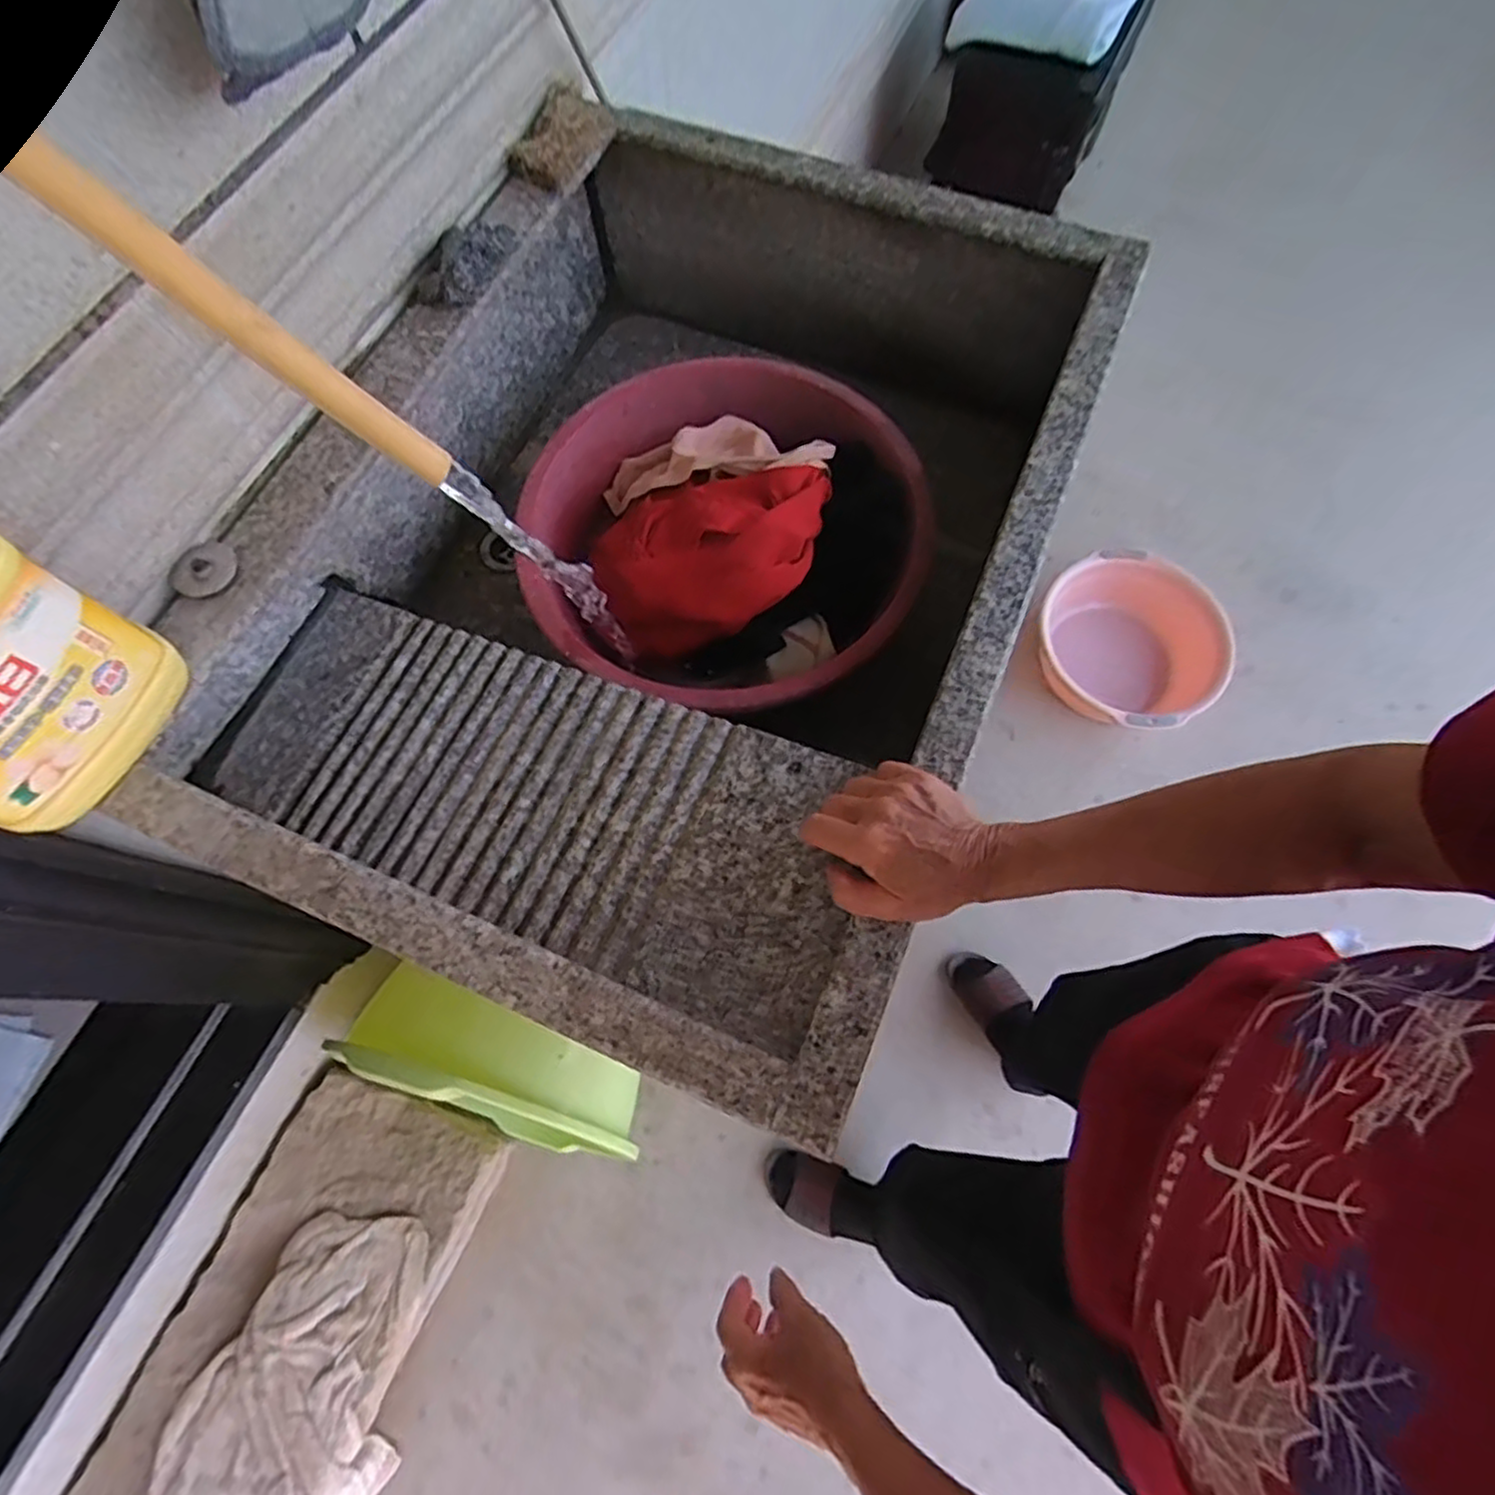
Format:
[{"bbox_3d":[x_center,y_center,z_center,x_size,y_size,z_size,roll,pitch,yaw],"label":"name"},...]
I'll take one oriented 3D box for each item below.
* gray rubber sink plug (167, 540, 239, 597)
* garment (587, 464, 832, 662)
[{"bbox_3d":[-0.405,-0.134,0.554,0.035,0.014,0.046,18,67,5],"label":"gray rubber sink plug"},{"bbox_3d":[-0.030,-0.172,0.649,0.206,0.094,0.144,-11,68,-7],"label":"garment"}]

